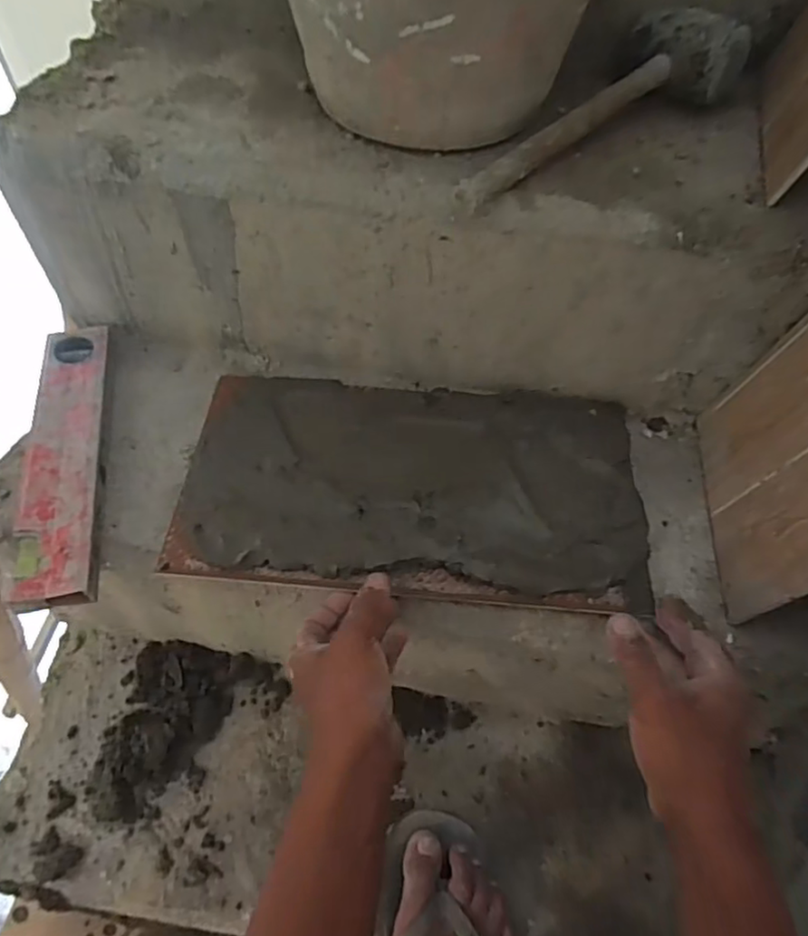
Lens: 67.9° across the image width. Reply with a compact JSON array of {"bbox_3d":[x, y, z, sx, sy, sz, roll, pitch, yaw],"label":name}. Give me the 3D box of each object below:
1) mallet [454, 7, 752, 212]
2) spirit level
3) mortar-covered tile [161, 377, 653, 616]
[{"bbox_3d":[0.154,-0.271,0.449,0.078,0.069,0.270,39,62,21],"label":"mallet"},{"bbox_3d":[-0.293,-0.013,0.524,0.058,0.031,0.280,-8,56,-9],"label":"spirit level"},{"bbox_3d":[0.009,0.008,0.526,0.387,0.026,0.204,5,55,0],"label":"mortar-covered tile"}]

